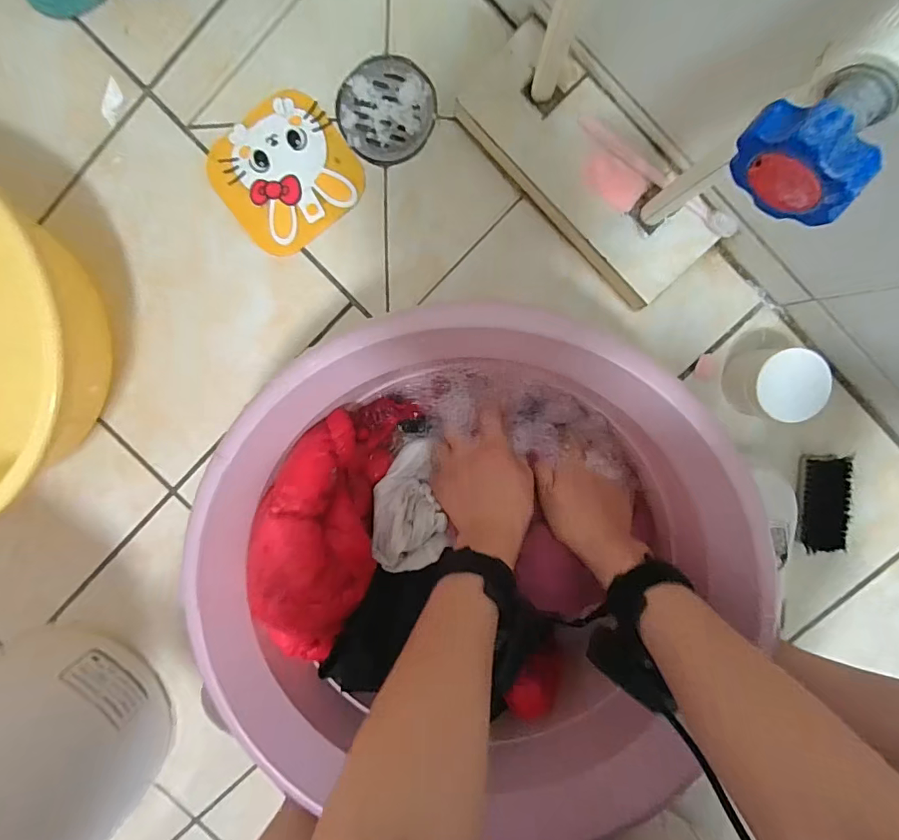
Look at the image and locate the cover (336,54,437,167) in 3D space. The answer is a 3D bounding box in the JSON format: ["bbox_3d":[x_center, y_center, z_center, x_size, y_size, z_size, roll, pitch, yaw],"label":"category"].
[{"bbox_3d":[-0.066,-0.325,0.510,0.102,0.006,0.099,33,98,-2],"label":"cover"}]

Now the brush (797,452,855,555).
[{"bbox_3d":[0.399,0.089,0.519,0.041,0.029,0.102,0,97,2],"label":"brush"}]

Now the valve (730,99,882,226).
[{"bbox_3d":[0.144,-0.105,0.199,0.050,0.043,0.017,44,97,-3],"label":"valve"}]

